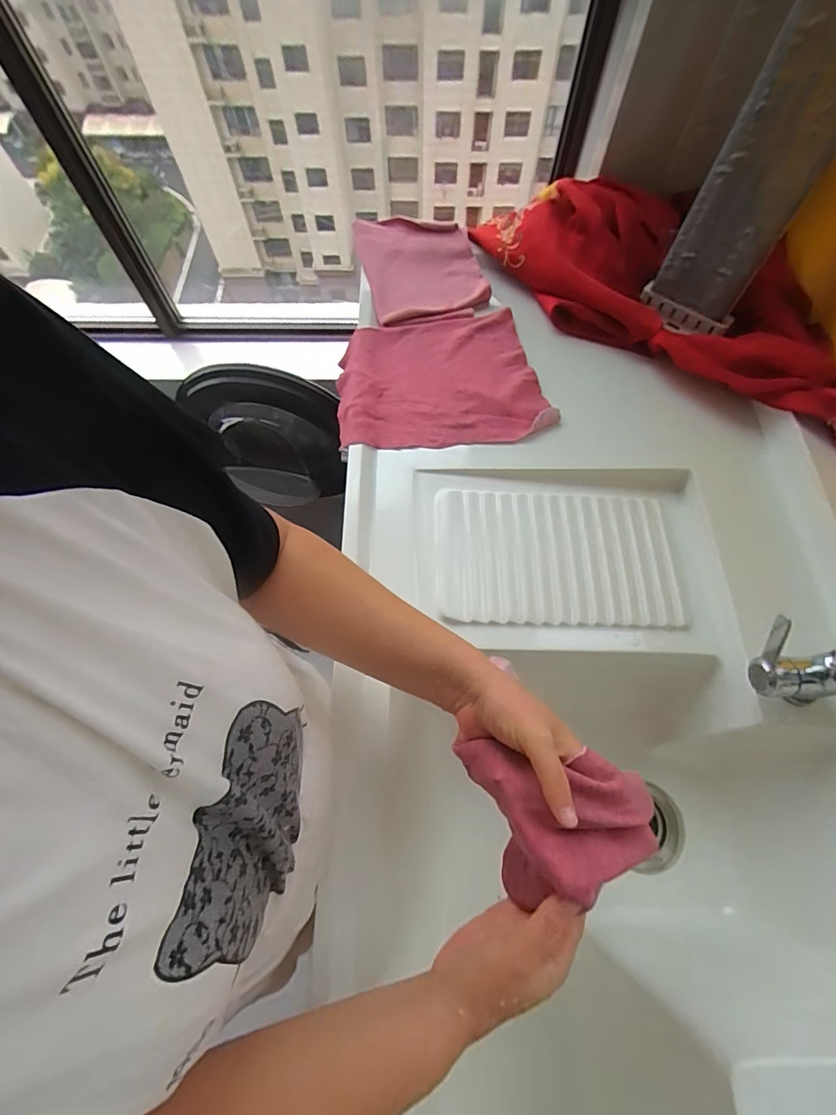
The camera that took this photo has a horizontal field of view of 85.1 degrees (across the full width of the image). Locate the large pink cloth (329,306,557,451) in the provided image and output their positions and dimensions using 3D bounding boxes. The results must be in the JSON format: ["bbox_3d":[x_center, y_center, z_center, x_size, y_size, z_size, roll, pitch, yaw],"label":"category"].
[{"bbox_3d":[0.030,-0.260,0.660,0.287,0.020,0.227,-5,67,-2],"label":"large pink cloth"}]

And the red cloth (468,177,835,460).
[{"bbox_3d":[0.402,-0.296,0.625,0.239,0.105,0.839,-33,71,-13],"label":"red cloth"}]

